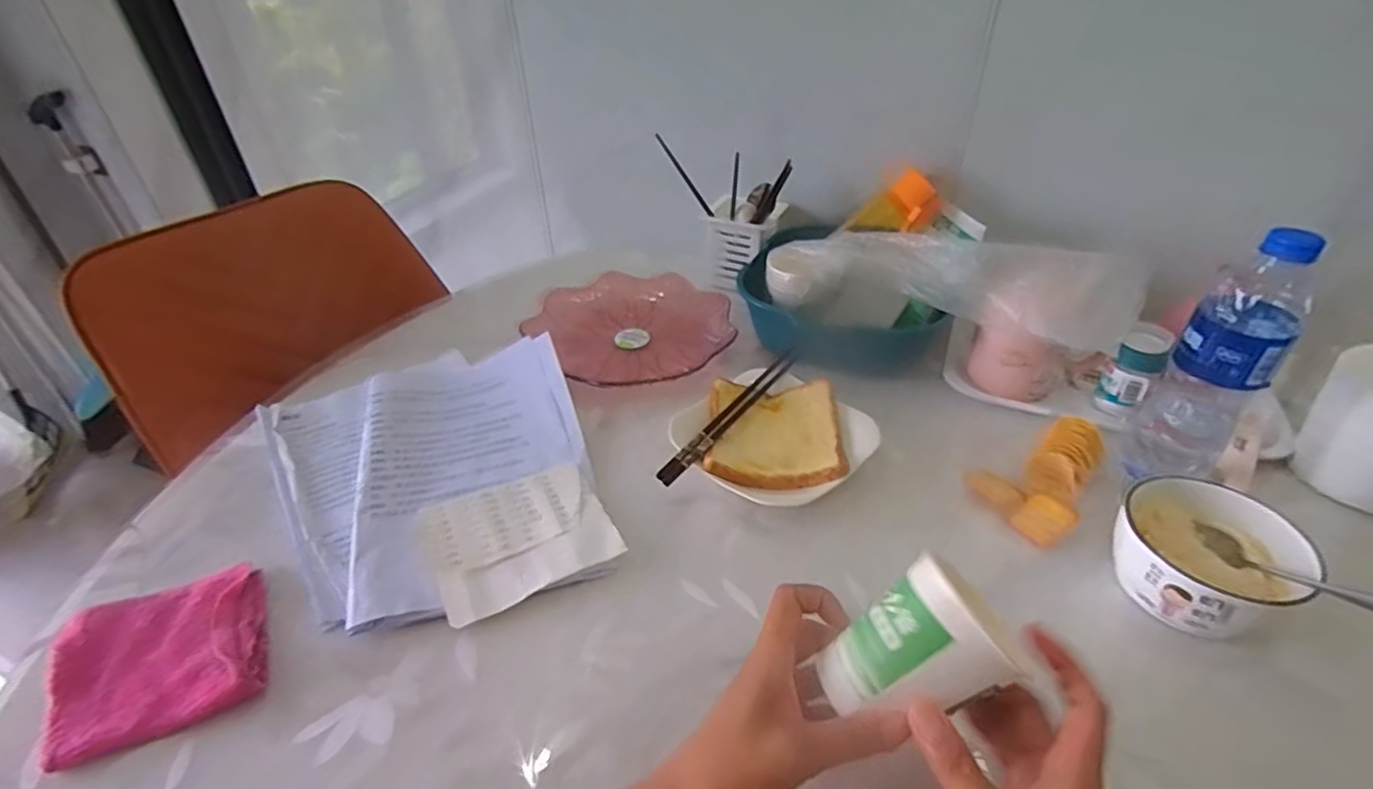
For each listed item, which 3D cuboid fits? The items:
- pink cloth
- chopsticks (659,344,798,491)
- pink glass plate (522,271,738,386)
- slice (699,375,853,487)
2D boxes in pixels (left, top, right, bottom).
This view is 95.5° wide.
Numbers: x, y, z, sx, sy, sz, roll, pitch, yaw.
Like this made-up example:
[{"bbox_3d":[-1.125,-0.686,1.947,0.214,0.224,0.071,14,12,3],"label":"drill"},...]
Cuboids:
[{"bbox_3d":[-0.343,0.171,0.408,0.110,0.025,0.107,-21,42,-21],"label":"pink cloth"},{"bbox_3d":[0.042,0.017,0.576,0.018,0.015,0.209,23,46,28],"label":"chopsticks"},{"bbox_3d":[-0.054,-0.072,0.718,0.207,0.038,0.212,-2,39,1],"label":"pink glass plate"},{"bbox_3d":[0.079,0.031,0.563,0.114,0.023,0.117,0,39,3],"label":"slice"}]

